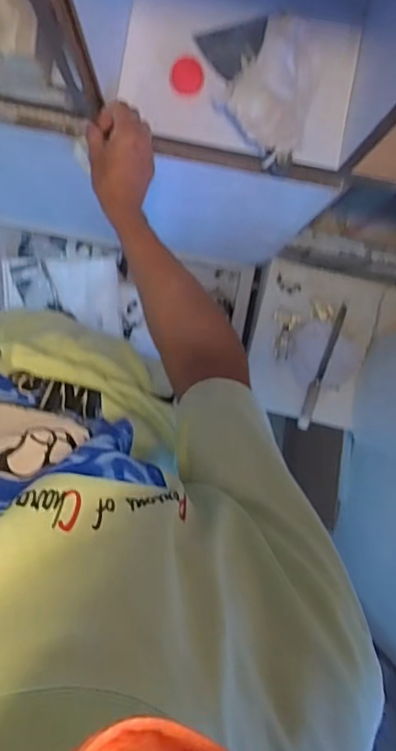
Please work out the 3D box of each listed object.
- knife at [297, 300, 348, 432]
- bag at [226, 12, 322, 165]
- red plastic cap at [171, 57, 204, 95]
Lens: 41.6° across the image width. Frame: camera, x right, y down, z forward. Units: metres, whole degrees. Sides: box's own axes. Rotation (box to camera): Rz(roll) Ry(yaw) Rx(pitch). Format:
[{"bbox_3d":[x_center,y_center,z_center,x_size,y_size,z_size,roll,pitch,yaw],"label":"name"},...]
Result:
[{"bbox_3d":[0.296,-0.018,1.249,0.032,0.020,0.308,16,93,-3],"label":"knife"},{"bbox_3d":[0.096,-0.366,0.644,0.108,0.063,0.170,16,93,-3],"label":"bag"},{"bbox_3d":[-0.014,-0.385,0.670,0.041,0.005,0.043,0,94,-2],"label":"red plastic cap"}]

